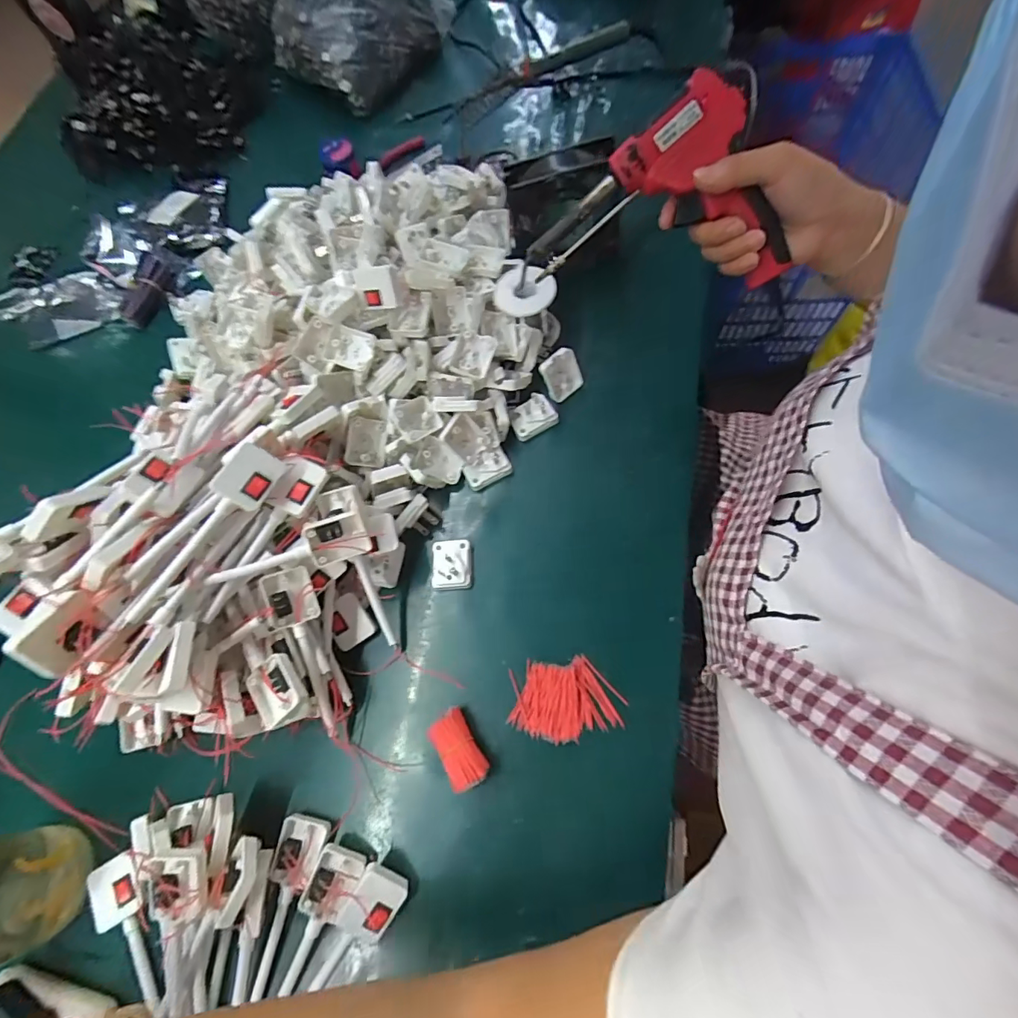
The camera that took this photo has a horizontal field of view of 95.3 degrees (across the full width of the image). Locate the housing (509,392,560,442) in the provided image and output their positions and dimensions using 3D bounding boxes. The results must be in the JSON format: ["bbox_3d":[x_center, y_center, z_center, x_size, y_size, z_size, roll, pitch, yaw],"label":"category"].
[{"bbox_3d":[0.025,-0.102,0.509,0.049,0.010,0.041,-32,80,5],"label":"housing"}]

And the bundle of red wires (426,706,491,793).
[{"bbox_3d":[-0.043,0.204,0.397,0.031,0.036,0.059,-34,69,-2],"label":"bundle of red wires"}]

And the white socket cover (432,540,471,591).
[{"bbox_3d":[-0.056,0.056,0.464,0.038,0.018,0.048,-6,70,8],"label":"white socket cover"}]

